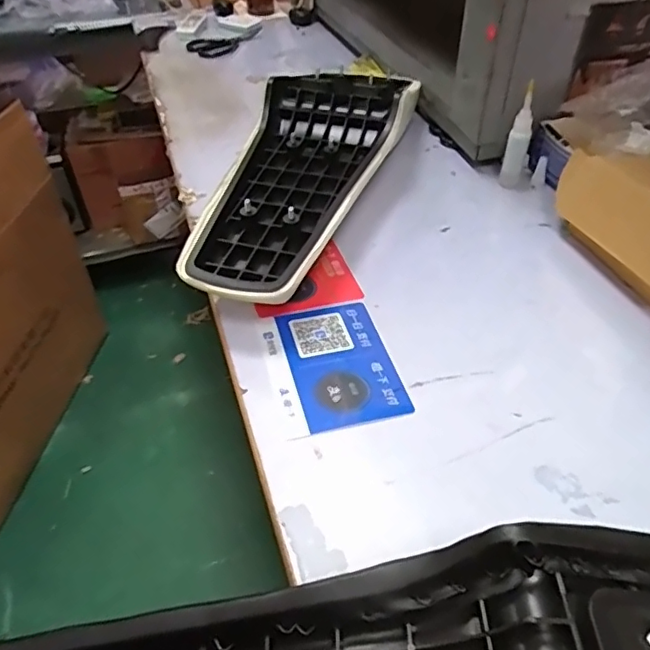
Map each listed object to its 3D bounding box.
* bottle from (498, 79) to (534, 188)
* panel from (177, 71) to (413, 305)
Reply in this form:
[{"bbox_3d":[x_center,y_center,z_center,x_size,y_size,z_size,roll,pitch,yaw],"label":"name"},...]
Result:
[{"bbox_3d":[0.267,-0.257,0.778,0.027,0.131,0.030,20,46,22],"label":"bottle"},{"bbox_3d":[-0.016,-0.187,0.681,0.192,0.064,0.443,7,43,10],"label":"panel"}]

